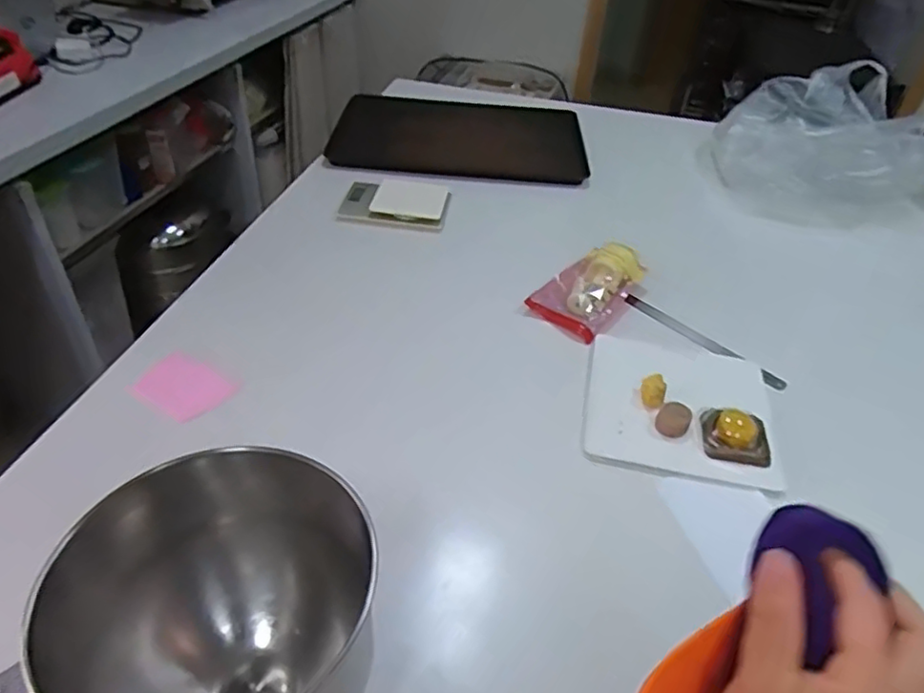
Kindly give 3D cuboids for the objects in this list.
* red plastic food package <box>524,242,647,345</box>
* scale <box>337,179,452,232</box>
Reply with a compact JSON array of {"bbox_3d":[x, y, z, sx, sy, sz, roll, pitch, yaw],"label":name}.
[{"bbox_3d":[0.219,-0.102,1.065,0.130,0.048,0.213,31,47,27],"label":"red plastic food package"},{"bbox_3d":[-0.131,-0.284,1.244,0.201,0.031,0.120,9,41,4],"label":"scale"}]

